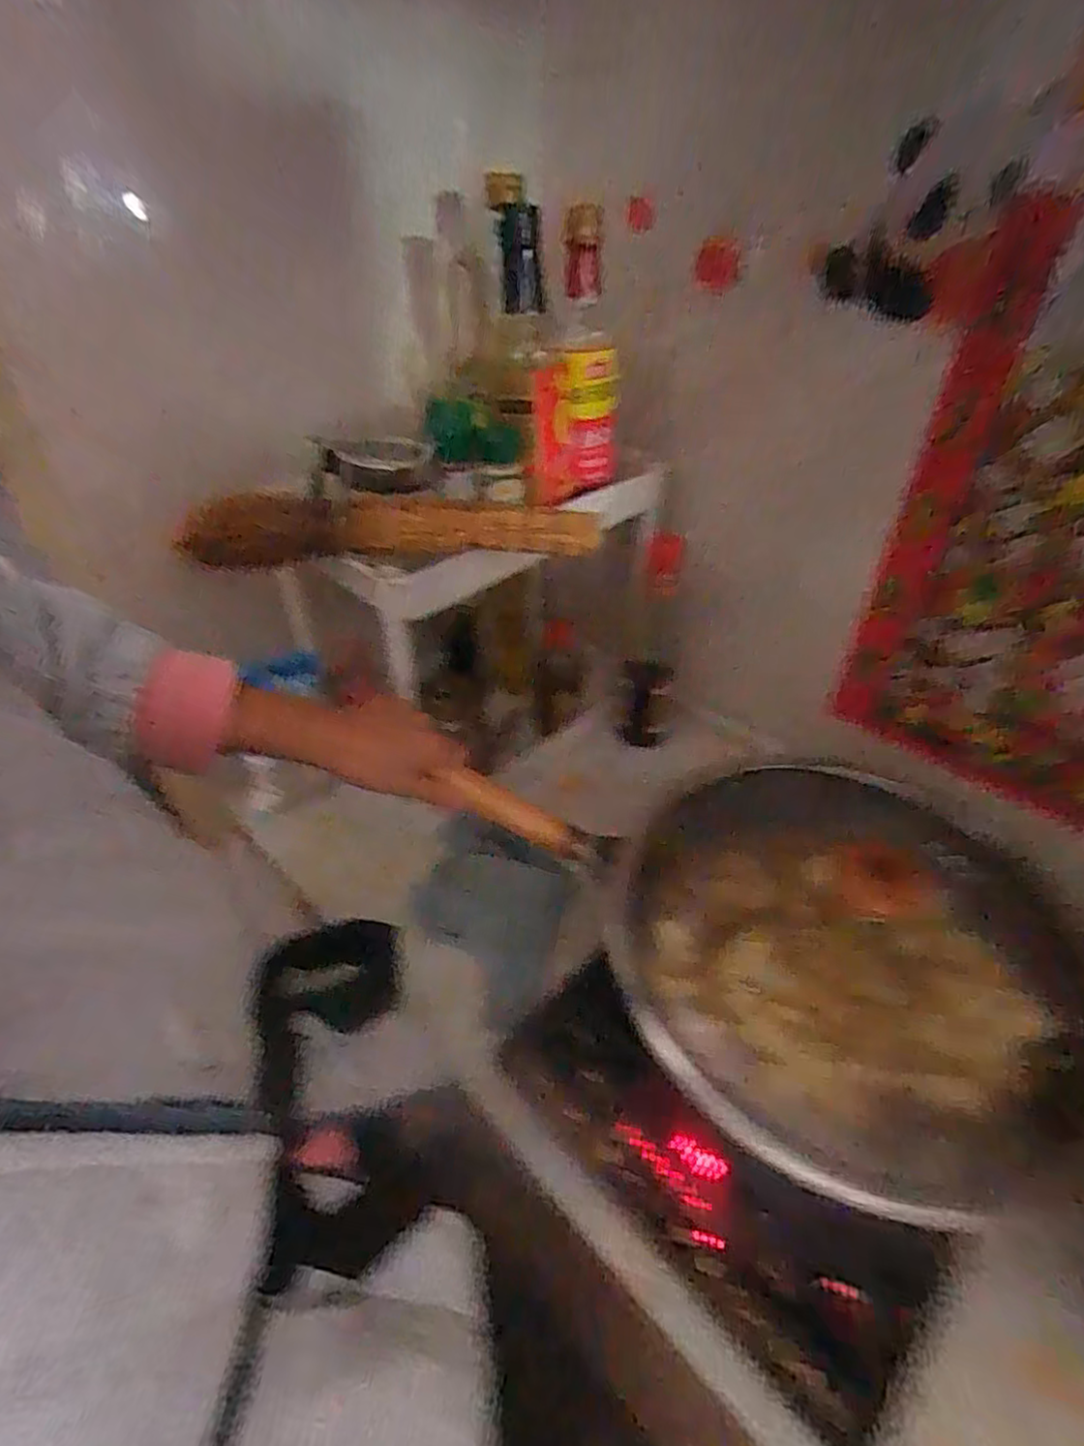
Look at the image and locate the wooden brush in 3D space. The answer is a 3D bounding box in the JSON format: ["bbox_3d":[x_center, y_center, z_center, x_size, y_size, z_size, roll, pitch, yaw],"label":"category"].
[{"bbox_3d":[-0.114,-0.141,0.481,0.310,0.050,0.023,0,41,-1],"label":"wooden brush"}]

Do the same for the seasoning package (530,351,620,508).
[{"bbox_3d":[0.032,-0.263,0.575,0.073,0.109,0.073,4,41,3],"label":"seasoning package"}]

